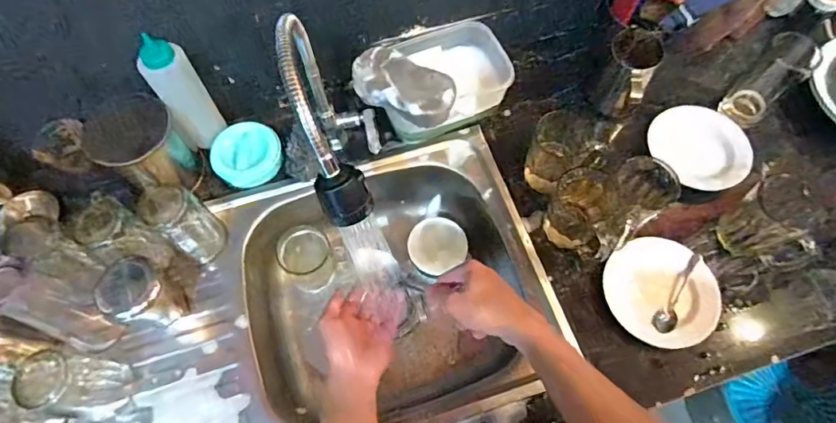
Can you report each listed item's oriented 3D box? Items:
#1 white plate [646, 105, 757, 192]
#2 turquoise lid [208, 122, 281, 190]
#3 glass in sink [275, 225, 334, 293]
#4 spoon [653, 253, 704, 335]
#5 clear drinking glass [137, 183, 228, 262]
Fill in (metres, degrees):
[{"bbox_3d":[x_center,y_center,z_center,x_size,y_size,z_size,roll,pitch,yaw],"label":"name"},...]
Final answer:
[{"bbox_3d":[0.427,-0.101,0.731,0.120,0.021,0.146,-35,70,-14],"label":"white plate"},{"bbox_3d":[-0.263,-0.088,0.745,0.100,0.028,0.103,0,66,1],"label":"turquoise lid"},{"bbox_3d":[-0.171,0.073,0.755,0.074,0.112,0.073,0,66,1],"label":"glass in sink"},{"bbox_3d":[0.347,0.110,0.638,0.028,0.018,0.116,37,71,16],"label":"spoon"},{"bbox_3d":[-0.315,0.011,0.654,0.064,0.134,0.062,37,71,16],"label":"clear drinking glass"}]

